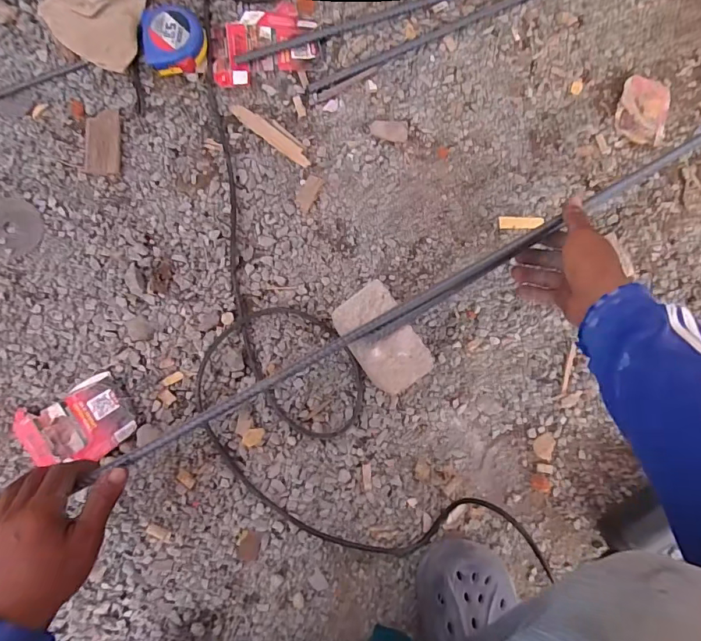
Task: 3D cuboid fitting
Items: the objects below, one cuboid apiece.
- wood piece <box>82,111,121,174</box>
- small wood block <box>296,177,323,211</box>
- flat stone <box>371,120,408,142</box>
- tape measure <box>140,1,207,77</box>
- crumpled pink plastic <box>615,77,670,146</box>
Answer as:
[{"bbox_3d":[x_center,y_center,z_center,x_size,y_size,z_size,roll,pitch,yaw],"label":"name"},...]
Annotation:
[{"bbox_3d":[-0.284,-0.204,0.506,0.039,0.005,0.075,1,86,-4],"label":"wood piece"},{"bbox_3d":[-0.050,-0.154,0.531,0.018,0.004,0.044,25,85,-2],"label":"small wood block"},{"bbox_3d":[0.049,-0.237,0.550,0.047,0.004,0.026,2,86,-4],"label":"flat stone"},{"bbox_3d":[-0.206,-0.329,0.514,0.069,0.031,0.071,-5,87,-5],"label":"tape measure"},{"bbox_3d":[0.393,-0.283,0.590,0.069,0.011,0.089,15,85,-3],"label":"crumpled pink plastic"}]

